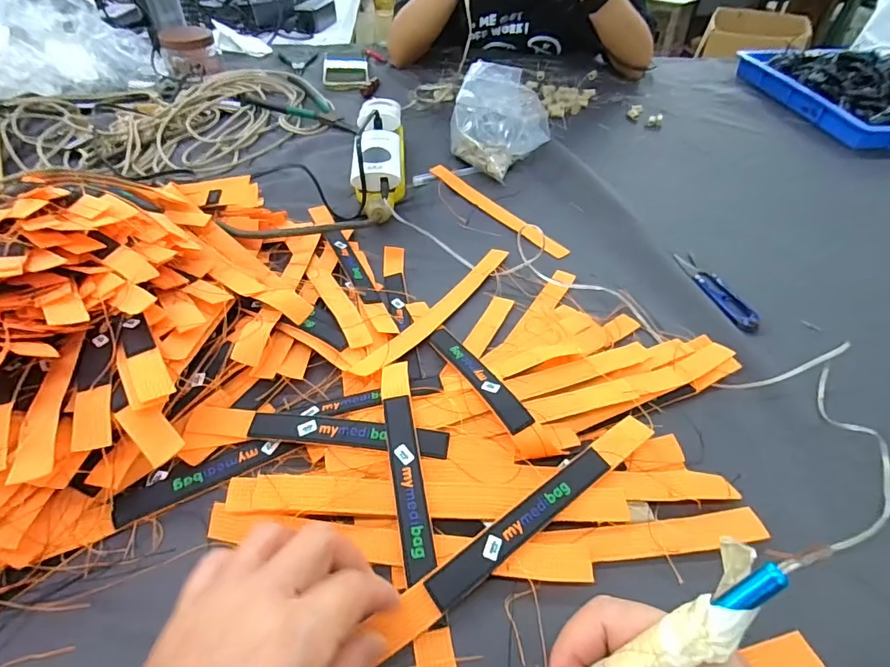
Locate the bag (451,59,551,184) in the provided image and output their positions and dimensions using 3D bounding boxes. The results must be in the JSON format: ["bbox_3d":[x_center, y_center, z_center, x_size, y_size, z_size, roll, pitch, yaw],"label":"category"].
[{"bbox_3d":[0.074,-0.258,0.576,0.130,0.111,0.097,0,46,-1],"label":"bag"}]

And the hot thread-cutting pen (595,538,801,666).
[{"bbox_3d":[0.073,0.129,0.180,0.134,0.014,0.024,-46,52,10],"label":"hot thread-cutting pen"}]

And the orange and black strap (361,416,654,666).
[{"bbox_3d":[0.054,0.110,0.283,0.206,0.010,0.019,-29,53,-24],"label":"orange and black strap"}]

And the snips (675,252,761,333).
[{"bbox_3d":[0.264,-0.045,0.459,0.028,0.009,0.116,-8,46,-9],"label":"snips"}]

